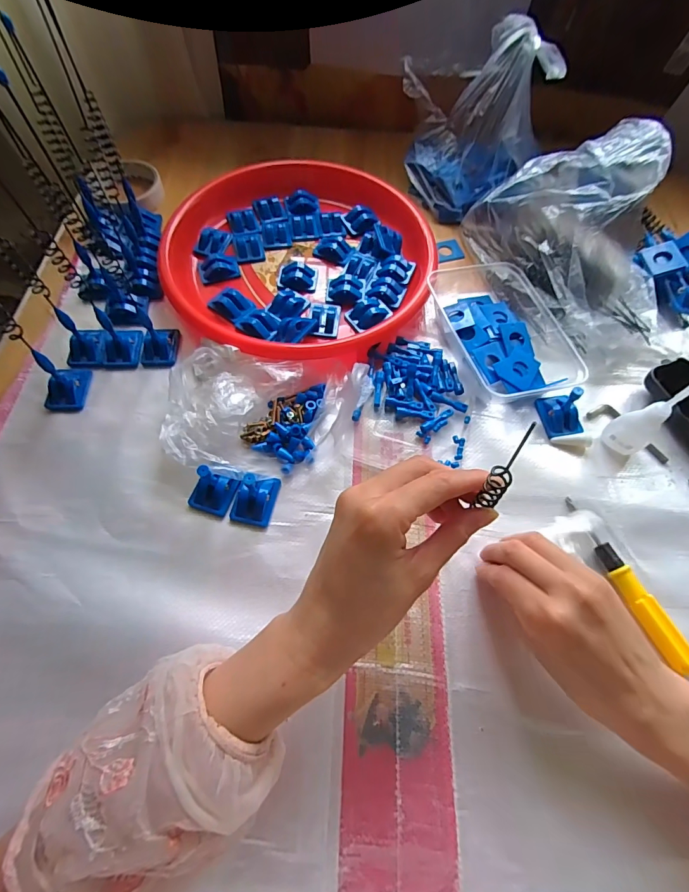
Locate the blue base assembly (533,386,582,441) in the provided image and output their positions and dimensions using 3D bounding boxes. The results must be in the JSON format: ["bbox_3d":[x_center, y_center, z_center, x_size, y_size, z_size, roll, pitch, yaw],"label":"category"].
[{"bbox_3d":[0.209,-0.038,0.381,0.029,0.043,0.044,-8,64,-6],"label":"blue base assembly"}]

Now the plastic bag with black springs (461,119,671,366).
[{"bbox_3d":[0.259,-0.226,0.423,0.140,0.131,0.236,-26,67,-14],"label":"plastic bag with black springs"}]

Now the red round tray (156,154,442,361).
[{"bbox_3d":[-0.051,-0.220,0.460,0.286,0.036,0.274,1,64,-2],"label":"red round tray"}]

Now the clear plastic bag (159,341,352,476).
[{"bbox_3d":[-0.079,-0.033,0.376,0.163,0.034,0.121,6,64,1],"label":"clear plastic bag"}]

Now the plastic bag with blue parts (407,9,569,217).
[{"bbox_3d":[0.145,-0.376,0.478,0.175,0.153,0.110,15,64,5],"label":"plastic bag with blue parts"}]

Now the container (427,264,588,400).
[{"bbox_3d":[0.165,-0.129,0.430,0.097,0.033,0.186,-21,66,-12],"label":"container"}]

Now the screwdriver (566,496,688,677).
[{"bbox_3d":[0.224,0.107,0.326,0.016,0.016,0.142,-22,67,-13],"label":"screwdriver"}]

